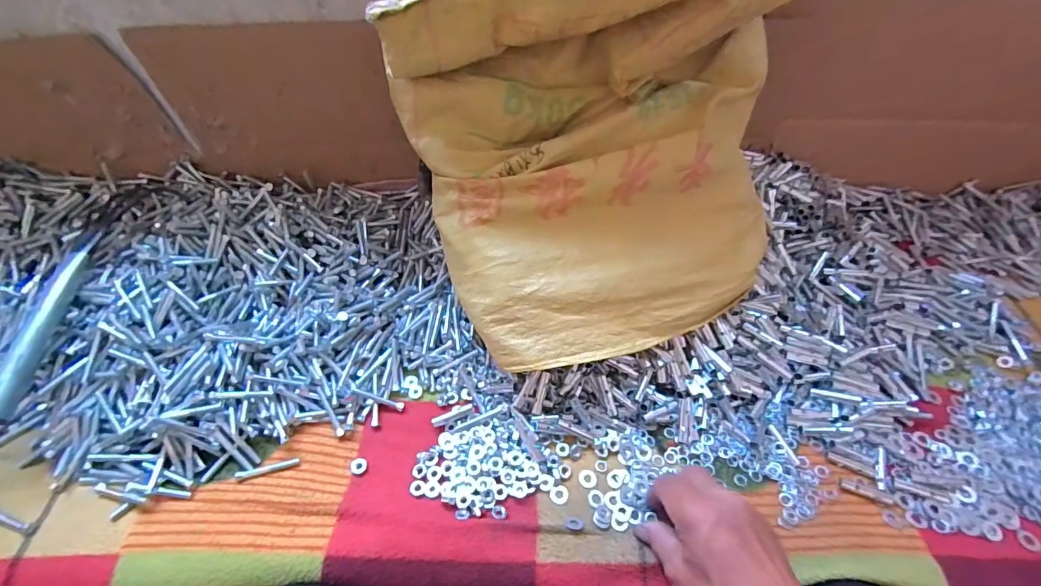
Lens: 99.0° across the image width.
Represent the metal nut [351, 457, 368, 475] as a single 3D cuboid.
[{"bbox_3d":[-0.160,0.171,0.439,0.014,0.006,0.016,25,54,16],"label":"metal nut"}]

